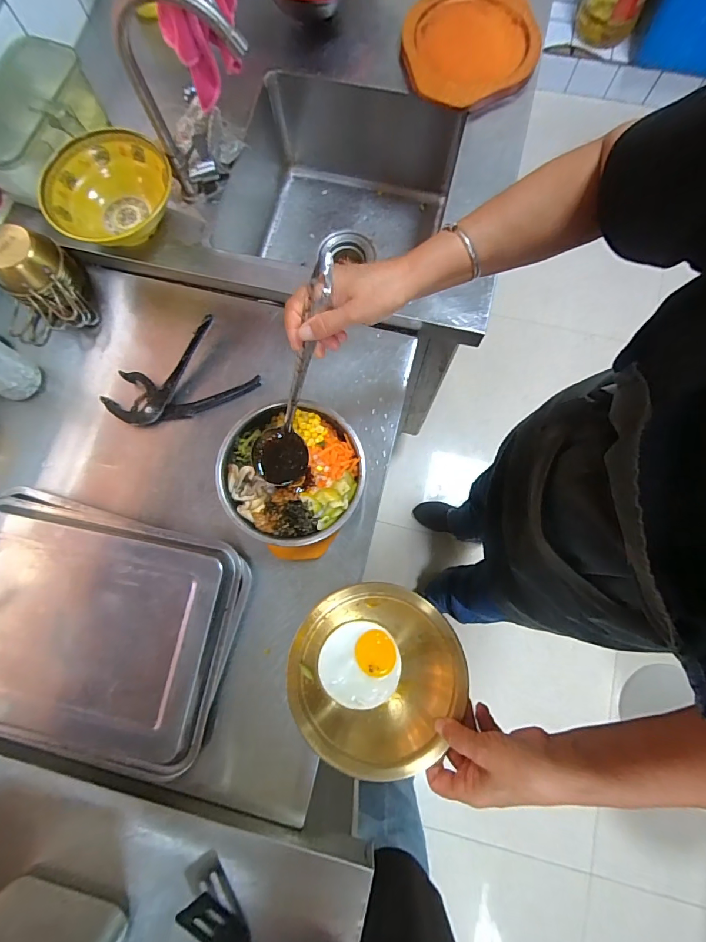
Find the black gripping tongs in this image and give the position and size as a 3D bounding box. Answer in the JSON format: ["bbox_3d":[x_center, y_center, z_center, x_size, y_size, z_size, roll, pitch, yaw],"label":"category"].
[{"bbox_3d":[-0.262,-0.126,0.632,0.204,0.035,0.120,-35,80,-6],"label":"black gripping tongs"}]

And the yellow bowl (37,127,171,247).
[{"bbox_3d":[-0.355,-0.411,0.642,0.183,0.079,0.169,0,78,1],"label":"yellow bowl"}]

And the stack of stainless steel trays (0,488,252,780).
[{"bbox_3d":[-0.352,0.208,0.560,0.382,0.036,0.297,14,79,4],"label":"stack of stainless steel trays"}]

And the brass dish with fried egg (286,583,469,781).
[{"bbox_3d":[0.021,0.204,0.427,0.164,0.034,0.171,0,78,1],"label":"brass dish with fried egg"}]

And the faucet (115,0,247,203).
[{"bbox_3d":[-0.197,-0.470,0.554,0.161,0.270,0.038,3,78,2],"label":"faucet"}]

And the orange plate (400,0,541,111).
[{"bbox_3d":[0.196,-0.731,0.708,0.216,0.026,0.272,6,79,3],"label":"orange plate"}]

